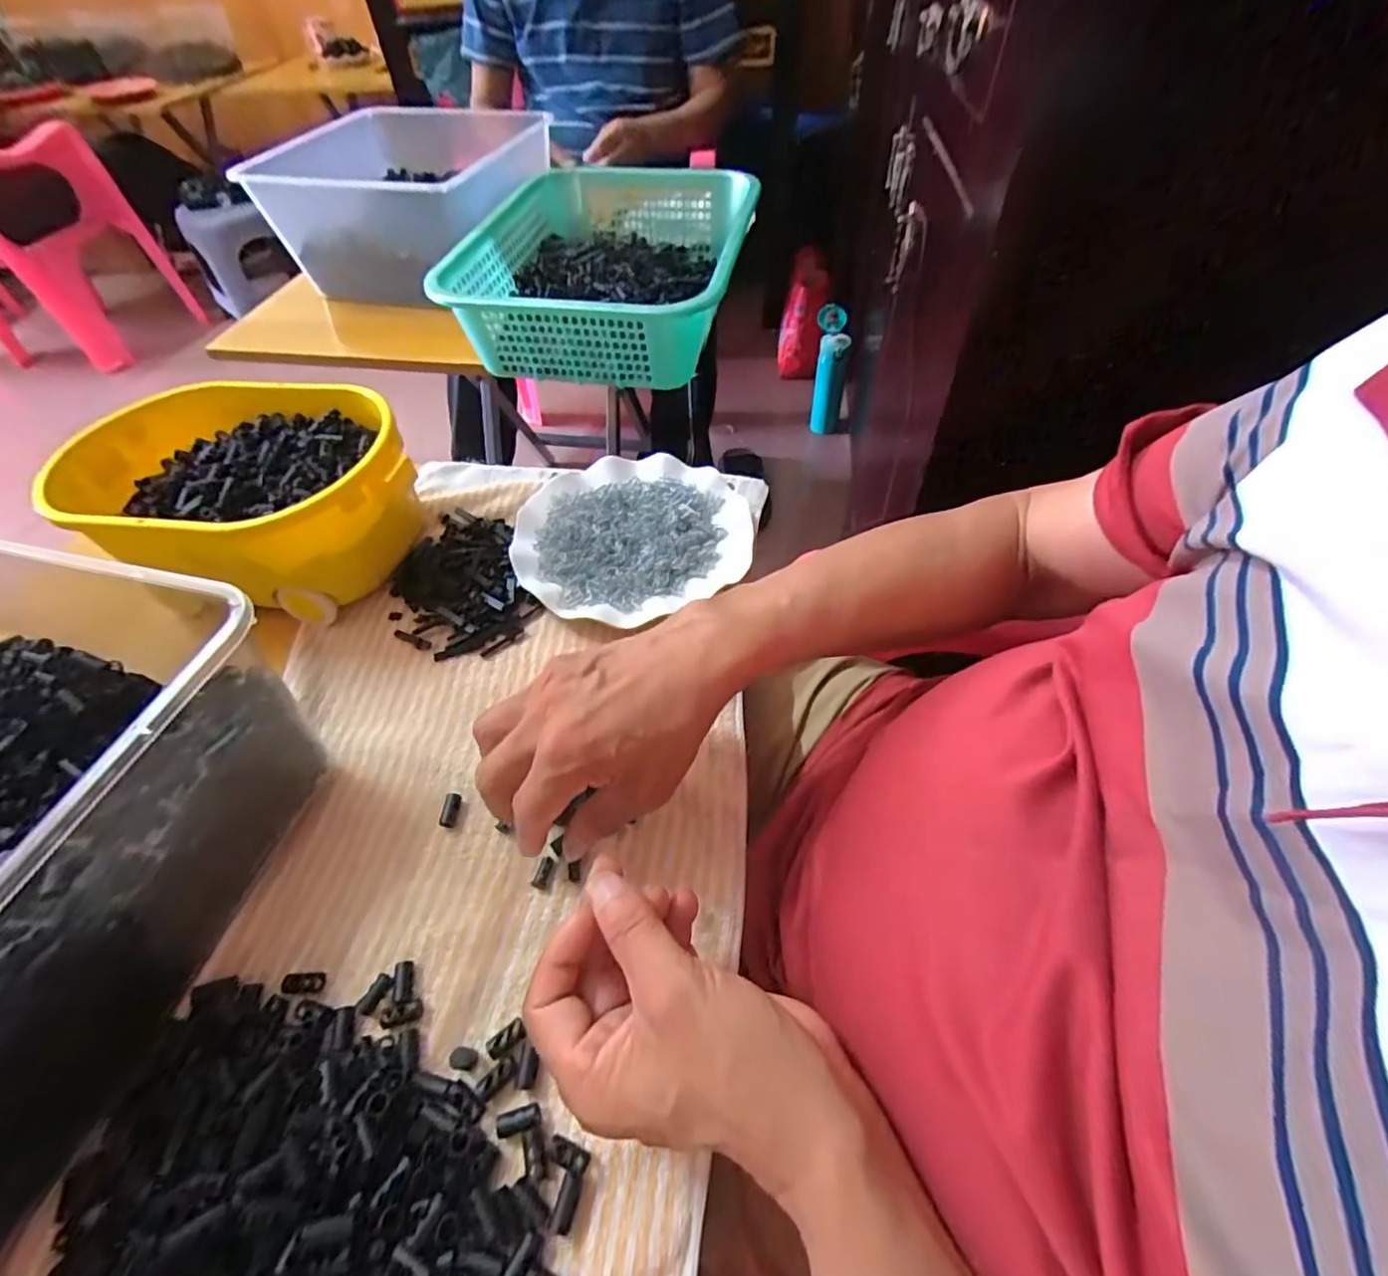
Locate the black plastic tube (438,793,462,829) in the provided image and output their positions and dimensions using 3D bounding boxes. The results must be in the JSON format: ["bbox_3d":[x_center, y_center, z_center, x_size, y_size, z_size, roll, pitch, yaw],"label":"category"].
[{"bbox_3d":[-0.145,0.102,0.363,0.010,0.009,0.019,4,52,7],"label":"black plastic tube"}]

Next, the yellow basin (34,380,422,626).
[{"bbox_3d":[-0.325,-0.102,0.459,0.231,0.095,0.182,-19,53,-11],"label":"yellow basin"}]

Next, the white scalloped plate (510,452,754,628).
[{"bbox_3d":[-0.048,-0.086,0.484,0.182,0.014,0.168,-29,56,-18],"label":"white scalloped plate"}]

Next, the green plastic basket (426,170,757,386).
[{"bbox_3d":[-0.098,-0.432,0.714,0.301,0.094,0.384,5,52,8],"label":"green plastic basket"}]

